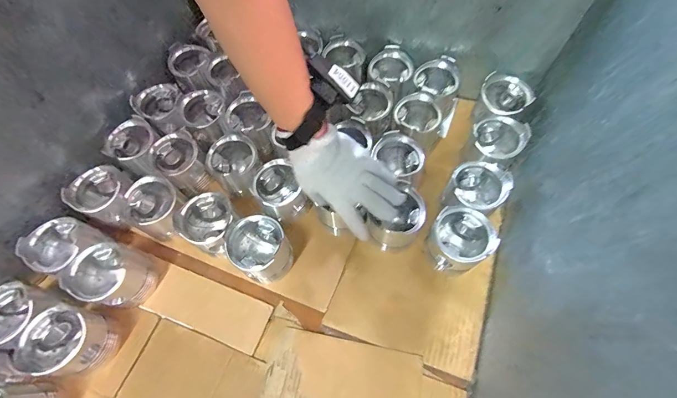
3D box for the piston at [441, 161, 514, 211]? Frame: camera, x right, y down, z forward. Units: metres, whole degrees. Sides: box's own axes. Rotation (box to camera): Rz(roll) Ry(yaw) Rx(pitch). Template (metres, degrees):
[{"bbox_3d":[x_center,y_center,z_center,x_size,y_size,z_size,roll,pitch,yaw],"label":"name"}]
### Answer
[{"bbox_3d":[0.212,-0.009,0.514,0.091,0.067,0.080,10,63,8],"label":"piston"}]

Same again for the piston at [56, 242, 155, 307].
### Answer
[{"bbox_3d":[-0.341,0.116,0.491,0.072,0.102,0.080,25,66,15],"label":"piston"}]

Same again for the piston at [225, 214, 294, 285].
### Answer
[{"bbox_3d":[-0.118,0.078,0.497,0.075,0.099,0.079,-1,62,2],"label":"piston"}]

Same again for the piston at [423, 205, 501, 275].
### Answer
[{"bbox_3d":[0.178,0.065,0.486,0.079,0.087,0.080,-1,62,2],"label":"piston"}]

